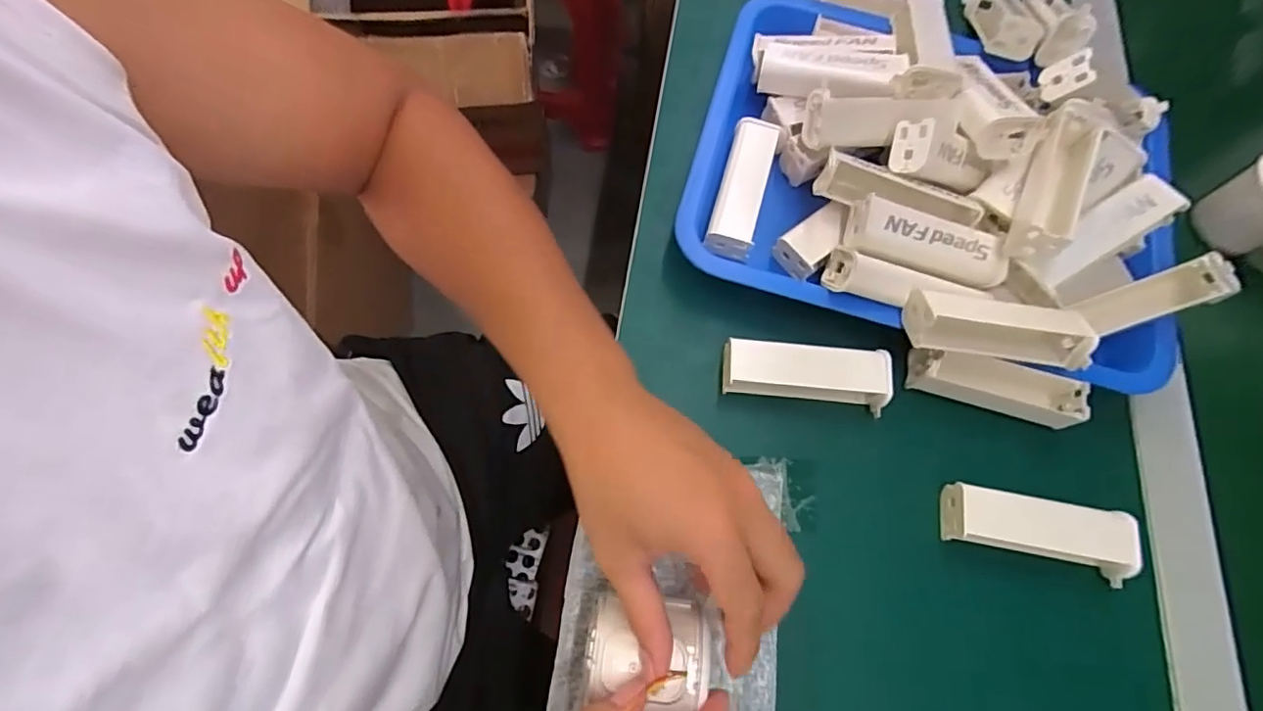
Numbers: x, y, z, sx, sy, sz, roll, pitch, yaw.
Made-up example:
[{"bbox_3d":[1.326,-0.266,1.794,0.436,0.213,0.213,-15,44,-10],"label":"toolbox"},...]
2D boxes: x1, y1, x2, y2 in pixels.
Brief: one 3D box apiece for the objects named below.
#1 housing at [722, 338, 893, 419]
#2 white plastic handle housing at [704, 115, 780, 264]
[{"bbox_3d":[0.111,0.011,0.380,0.103,0.024,0.038,9,70,1],"label":"housing"},{"bbox_3d":[0.079,-0.117,0.425,0.032,0.028,0.107,16,70,3],"label":"white plastic handle housing"}]

